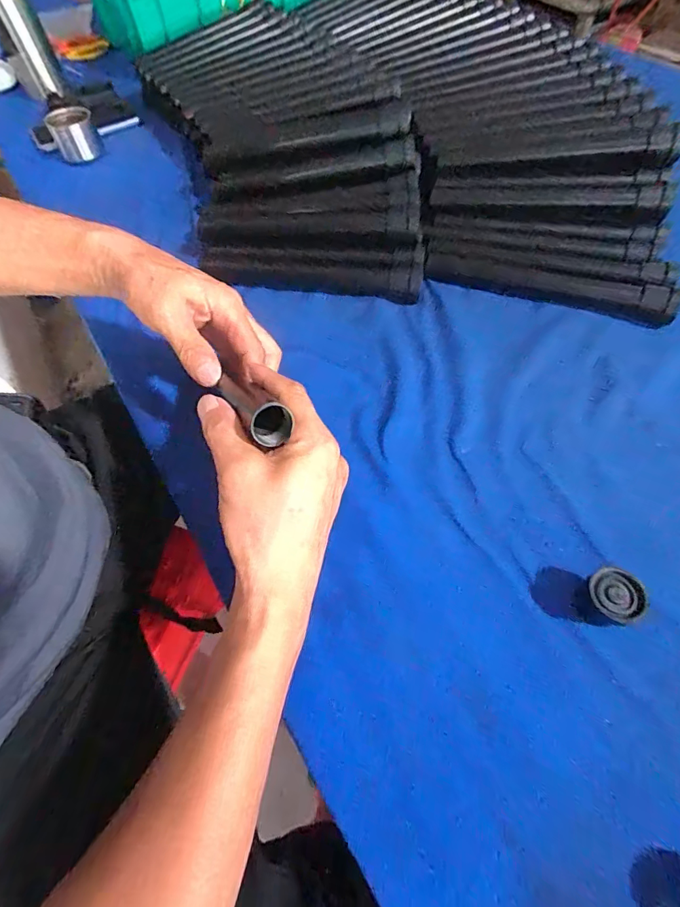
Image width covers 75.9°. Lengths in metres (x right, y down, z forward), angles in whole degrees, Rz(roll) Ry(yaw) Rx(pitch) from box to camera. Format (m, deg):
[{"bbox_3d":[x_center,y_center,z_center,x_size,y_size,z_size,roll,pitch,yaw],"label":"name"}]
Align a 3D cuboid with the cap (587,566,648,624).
[{"bbox_3d":[0.179,0.095,0.289,0.028,0.029,0.032,-18,60,-7],"label":"cap"}]

